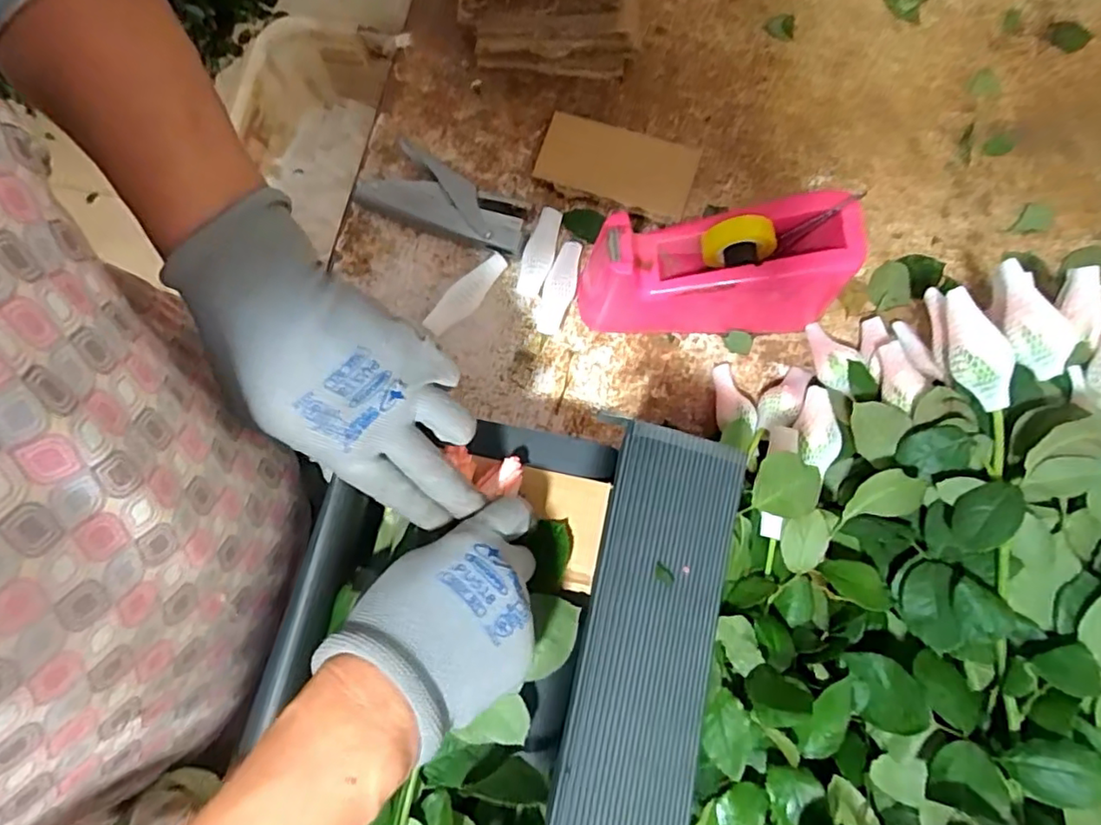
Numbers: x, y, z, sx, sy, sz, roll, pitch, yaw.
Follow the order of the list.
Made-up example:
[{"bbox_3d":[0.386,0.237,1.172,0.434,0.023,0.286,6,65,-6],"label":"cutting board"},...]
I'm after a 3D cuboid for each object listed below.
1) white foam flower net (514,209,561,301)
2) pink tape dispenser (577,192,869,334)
[{"bbox_3d":[-0.011,-0.141,0.541,0.026,0.011,0.084,15,79,4],"label":"white foam flower net"},{"bbox_3d":[0.124,-0.113,0.480,0.197,0.104,0.075,0,79,1],"label":"pink tape dispenser"}]

